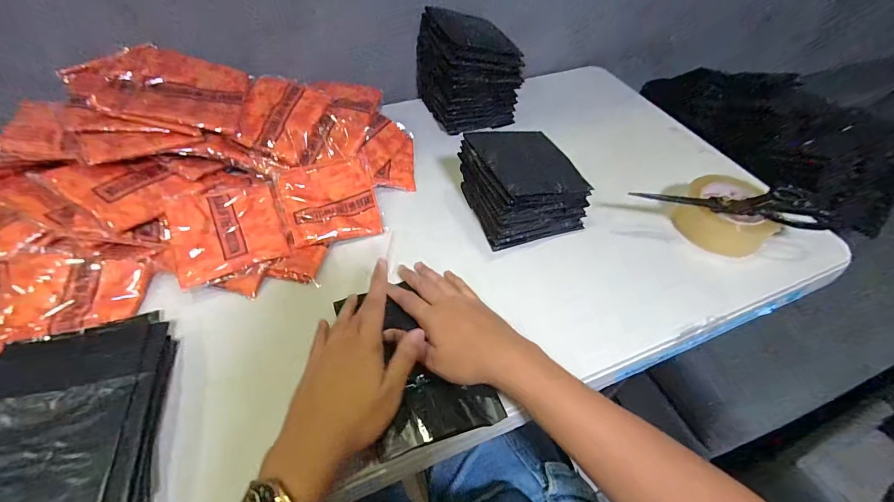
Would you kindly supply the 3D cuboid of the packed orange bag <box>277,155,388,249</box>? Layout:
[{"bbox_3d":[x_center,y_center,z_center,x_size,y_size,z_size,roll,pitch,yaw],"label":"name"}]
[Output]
[{"bbox_3d":[-0.162,-0.071,0.546,0.125,0.018,0.122,-16,76,-14],"label":"packed orange bag"}]

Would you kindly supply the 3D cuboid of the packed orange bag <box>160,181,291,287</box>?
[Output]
[{"bbox_3d":[-0.277,-0.028,0.501,0.126,0.012,0.132,-16,66,-24],"label":"packed orange bag"}]

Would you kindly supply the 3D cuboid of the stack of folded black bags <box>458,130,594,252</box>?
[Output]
[{"bbox_3d":[0.102,-0.094,0.540,0.141,0.103,0.130,-14,52,-14],"label":"stack of folded black bags"}]

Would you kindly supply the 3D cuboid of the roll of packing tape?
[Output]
[{"bbox_3d":[0.385,-0.045,0.544,0.116,0.059,0.119,1,50,-2],"label":"roll of packing tape"}]

